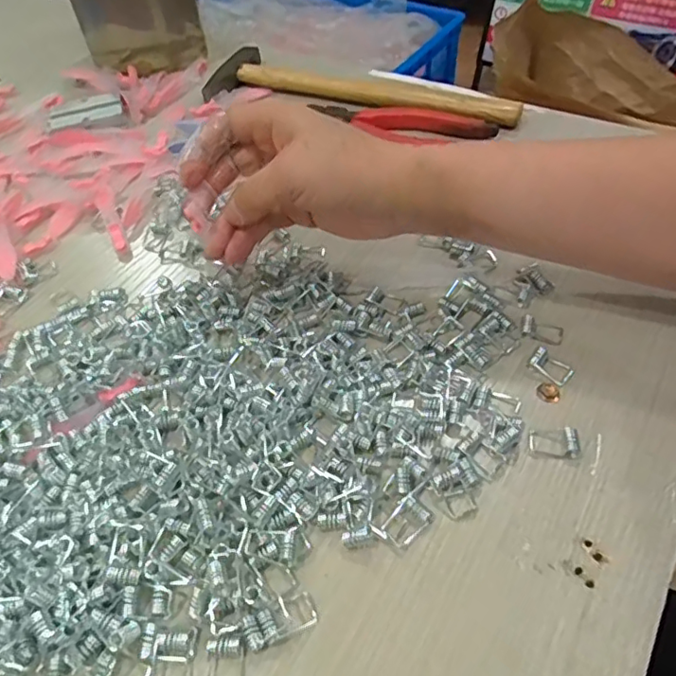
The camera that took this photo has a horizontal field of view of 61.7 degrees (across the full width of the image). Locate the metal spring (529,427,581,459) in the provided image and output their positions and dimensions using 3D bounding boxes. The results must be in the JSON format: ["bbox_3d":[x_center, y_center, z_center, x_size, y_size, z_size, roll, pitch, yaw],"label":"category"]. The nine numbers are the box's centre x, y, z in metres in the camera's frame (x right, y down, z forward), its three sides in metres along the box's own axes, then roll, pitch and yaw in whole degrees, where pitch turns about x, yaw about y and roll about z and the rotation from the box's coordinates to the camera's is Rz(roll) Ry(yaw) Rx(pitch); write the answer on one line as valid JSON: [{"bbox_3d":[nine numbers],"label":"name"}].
[{"bbox_3d":[0.105,0.050,0.274,0.024,0.008,0.015,0,51,5],"label":"metal spring"}]

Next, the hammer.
[{"bbox_3d":[0.017,-0.218,0.491,0.281,0.018,0.059,16,54,17],"label":"hammer"}]

